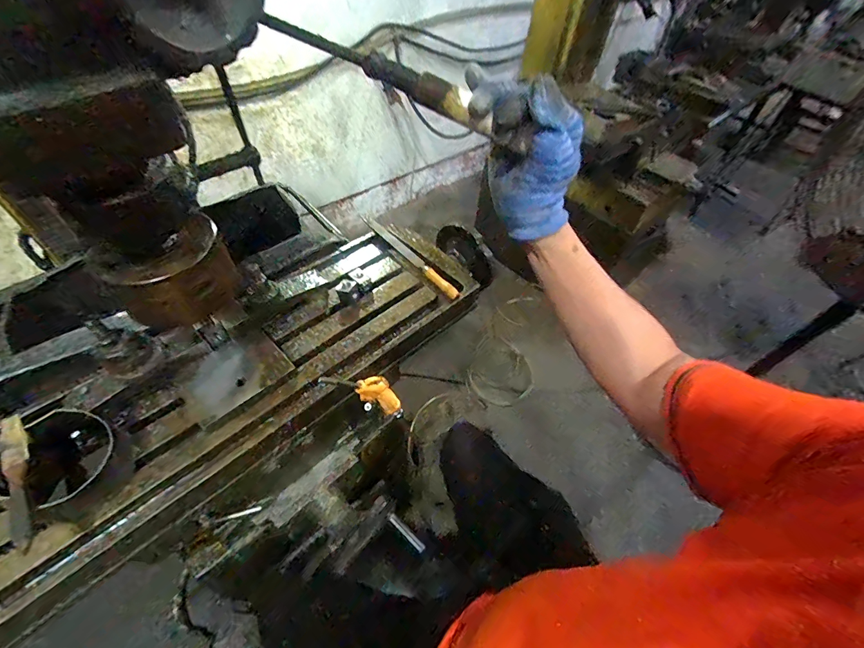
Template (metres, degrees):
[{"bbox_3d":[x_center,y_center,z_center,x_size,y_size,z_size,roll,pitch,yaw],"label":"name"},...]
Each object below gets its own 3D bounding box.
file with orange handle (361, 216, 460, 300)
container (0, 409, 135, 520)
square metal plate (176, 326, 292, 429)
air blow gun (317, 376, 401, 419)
[{"bbox_3d":[-0.041,-0.133,0.707,0.021,0.016,0.281,-29,58,-25],"label":"file with orange handle"},{"bbox_3d":[-0.393,0.153,0.415,0.096,0.064,0.104,2,50,-3],"label":"container"},{"bbox_3d":[-0.267,0.068,0.519,0.089,0.016,0.132,41,61,18],"label":"square metal plate"},{"bbox_3d":[-0.084,0.109,0.584,0.053,0.233,0.022,-38,60,-4],"label":"air blow gun"}]

